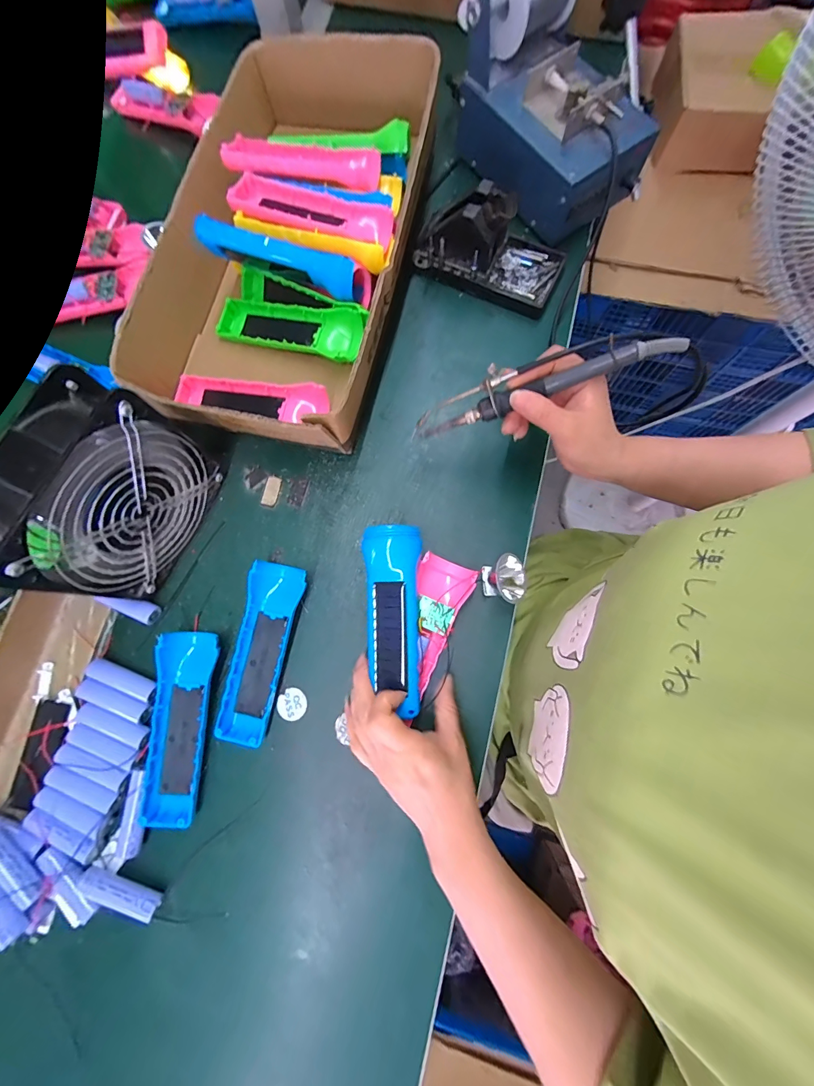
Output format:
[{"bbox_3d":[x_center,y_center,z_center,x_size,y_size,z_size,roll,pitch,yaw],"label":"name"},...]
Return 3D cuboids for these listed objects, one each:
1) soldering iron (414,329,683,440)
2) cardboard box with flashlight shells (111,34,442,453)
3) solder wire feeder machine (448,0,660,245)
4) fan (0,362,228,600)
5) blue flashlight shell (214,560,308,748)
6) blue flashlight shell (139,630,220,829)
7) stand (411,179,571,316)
[{"bbox_3d":[0.096,-0.126,0.302,0.204,0.023,0.029,-12,78,26],"label":"soldering iron"},{"bbox_3d":[-0.114,-0.306,0.392,0.220,0.086,0.418,14,79,3],"label":"cardboard box with flashlight shells"},{"bbox_3d":[0.150,-0.445,0.381,0.124,0.125,0.205,-33,80,-4],"label":"solder wire feeder machine"},{"bbox_3d":[-0.238,-0.037,0.312,0.064,0.150,0.147,27,81,7],"label":"fan"},{"bbox_3d":[-0.132,0.097,0.348,0.045,0.023,0.156,11,79,2],"label":"blue flashlight shell"},{"bbox_3d":[-0.200,0.159,0.337,0.045,0.020,0.156,2,79,0],"label":"blue flashlight shell"},{"bbox_3d":[0.088,-0.314,0.398,0.154,0.073,0.076,26,81,7],"label":"stand"}]

